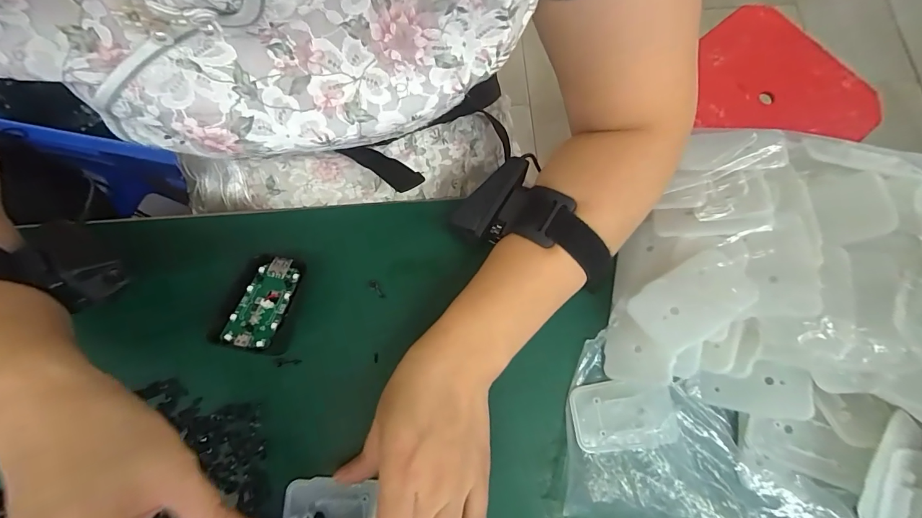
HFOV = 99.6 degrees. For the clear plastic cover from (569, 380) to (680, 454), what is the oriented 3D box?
[{"bbox_3d":[0.111,0.106,0.263,0.068,0.006,0.043,-5,75,-2],"label":"clear plastic cover"}]

